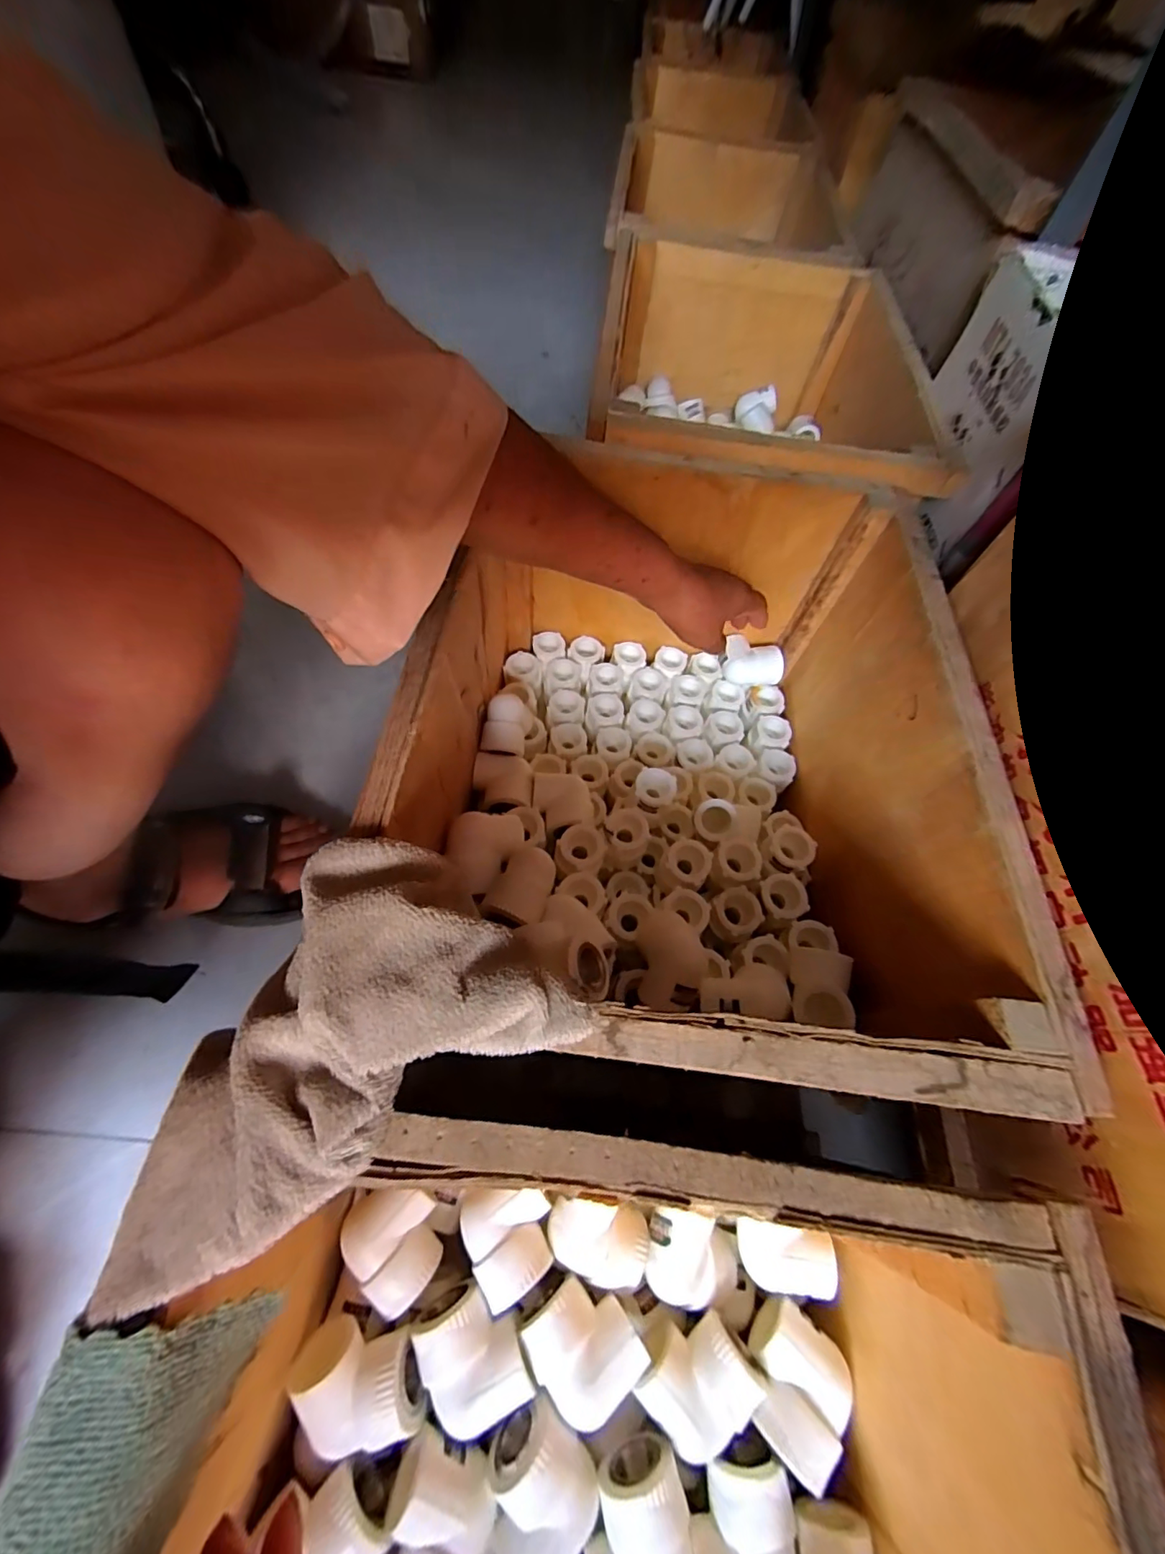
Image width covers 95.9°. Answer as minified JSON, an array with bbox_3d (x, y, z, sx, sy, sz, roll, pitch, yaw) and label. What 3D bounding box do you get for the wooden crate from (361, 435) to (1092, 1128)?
[{"bbox_3d":[0.069,-0.029,0.411,0.327,0.223,0.438,7,63,0],"label":"wooden crate"}]

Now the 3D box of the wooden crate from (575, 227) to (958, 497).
[{"bbox_3d":[0.175,-0.413,0.589,0.308,0.193,0.435,7,63,-1],"label":"wooden crate"}]

